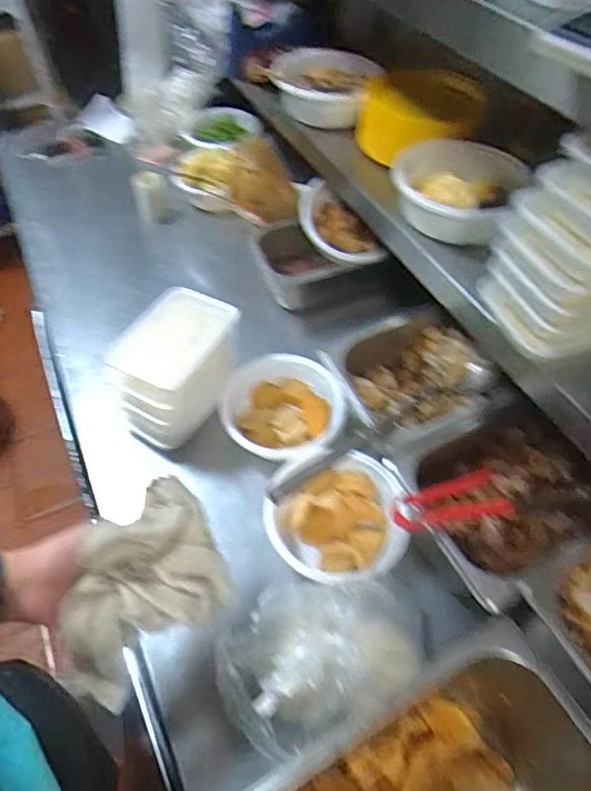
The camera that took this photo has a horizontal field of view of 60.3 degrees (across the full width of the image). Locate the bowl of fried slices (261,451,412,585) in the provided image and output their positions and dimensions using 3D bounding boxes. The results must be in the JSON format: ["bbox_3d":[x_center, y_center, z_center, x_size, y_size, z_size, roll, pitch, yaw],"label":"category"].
[{"bbox_3d":[0.056,0.159,0.639,0.175,0.066,0.160,0,54,0],"label":"bowl of fried slices"}]

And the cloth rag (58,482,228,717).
[{"bbox_3d":[-0.144,0.174,0.462,0.174,0.089,0.128,-38,63,-24],"label":"cloth rag"}]

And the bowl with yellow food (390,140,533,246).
[{"bbox_3d":[0.203,-0.271,0.662,0.179,0.051,0.151,29,59,19],"label":"bowl with yellow food"}]

